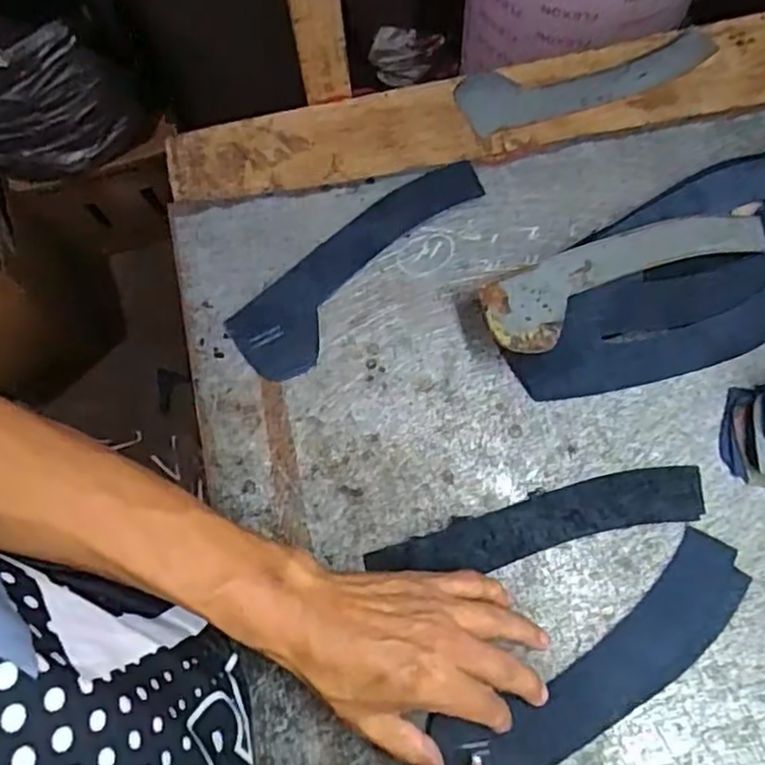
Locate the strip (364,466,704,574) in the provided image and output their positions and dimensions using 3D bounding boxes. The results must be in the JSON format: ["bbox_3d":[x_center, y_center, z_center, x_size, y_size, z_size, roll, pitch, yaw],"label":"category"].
[{"bbox_3d":[0.103,0.093,0.442,0.221,0.011,0.038,-12,71,-5],"label":"strip"}]

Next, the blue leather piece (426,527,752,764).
[{"bbox_3d":[0.135,0.174,0.414,0.216,0.008,0.059,-31,77,-10],"label":"blue leather piece"}]

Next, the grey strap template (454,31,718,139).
[{"bbox_3d":[0.173,-0.258,0.571,0.218,0.009,0.055,-18,83,-2],"label":"grey strap template"}]

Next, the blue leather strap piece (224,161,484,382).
[{"bbox_3d":[-0.018,-0.092,0.510,0.065,0.007,0.225,43,77,13],"label":"blue leather strap piece"}]

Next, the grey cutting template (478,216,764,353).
[{"bbox_3d":[0.172,-0.081,0.476,0.217,0.009,0.055,-24,79,-11],"label":"grey cutting template"}]

